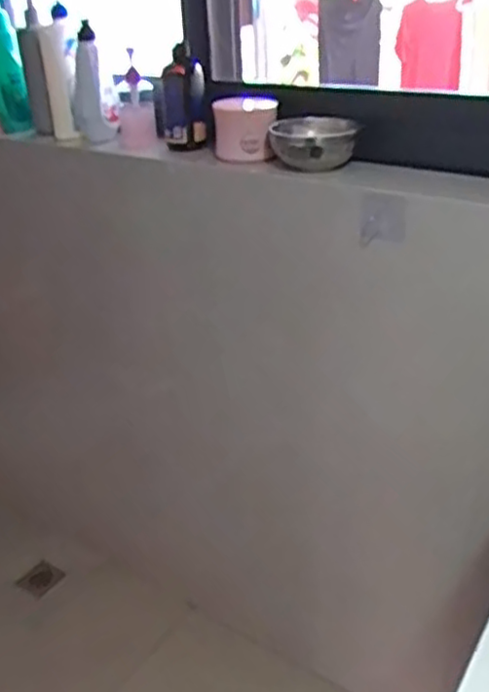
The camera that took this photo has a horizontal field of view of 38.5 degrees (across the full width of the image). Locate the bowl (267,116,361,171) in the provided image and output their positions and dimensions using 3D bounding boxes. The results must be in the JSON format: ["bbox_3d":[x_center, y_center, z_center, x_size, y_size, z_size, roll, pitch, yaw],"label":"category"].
[{"bbox_3d":[0.102,-0.299,1.039,0.125,0.055,0.126,-2,28,1],"label":"bowl"}]

